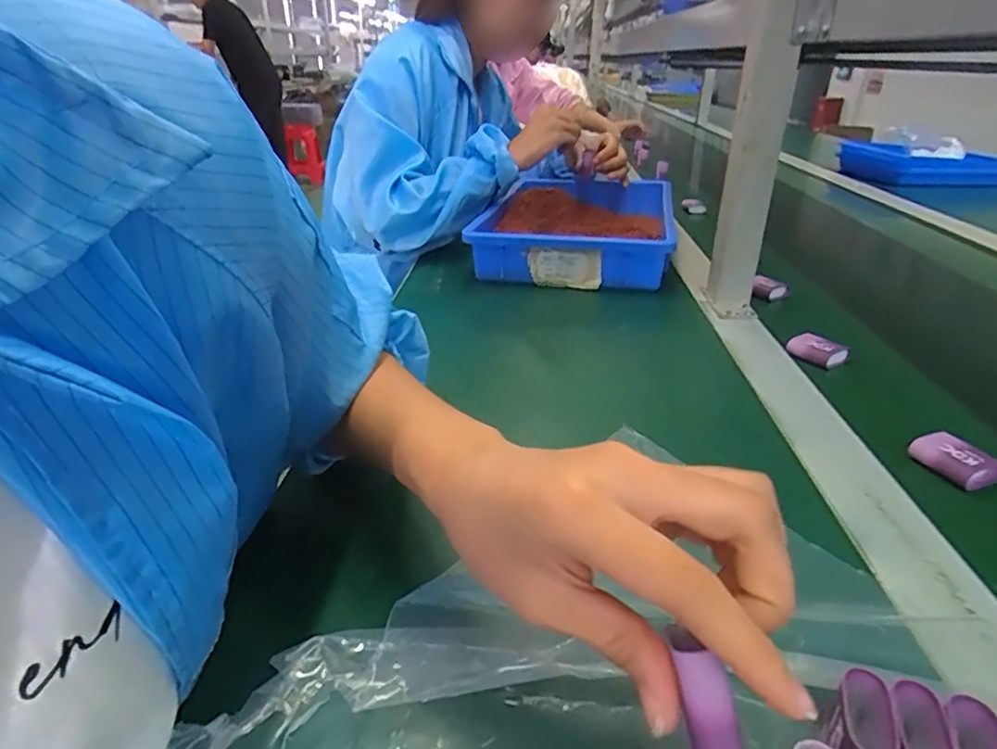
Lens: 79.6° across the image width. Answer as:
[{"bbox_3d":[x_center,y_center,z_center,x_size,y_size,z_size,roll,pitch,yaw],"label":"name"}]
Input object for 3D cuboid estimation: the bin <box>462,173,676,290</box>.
[{"bbox_3d":[0.123,-0.228,0.879,0.239,0.063,0.414,6,29,12],"label":"bin"}]

